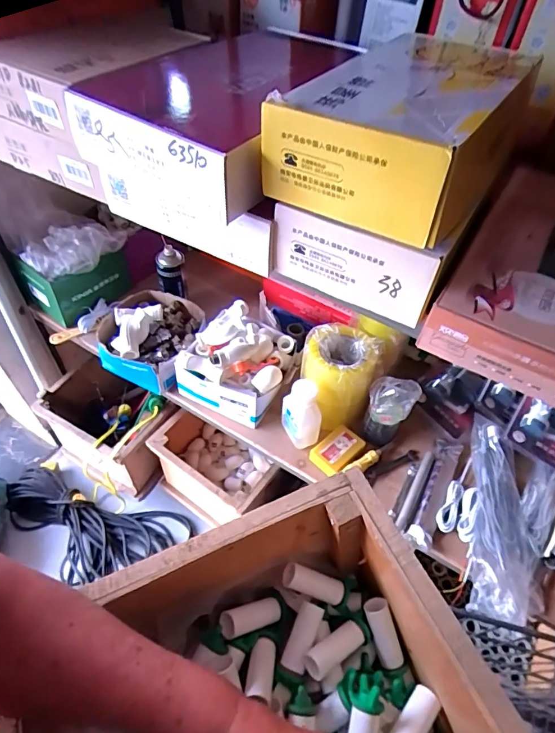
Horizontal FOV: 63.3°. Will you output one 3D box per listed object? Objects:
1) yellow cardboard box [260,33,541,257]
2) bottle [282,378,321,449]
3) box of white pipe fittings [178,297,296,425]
[{"bbox_3d":[0.117,-0.225,0.438,0.177,0.086,0.218,27,54,20],"label":"yellow cardboard box"},{"bbox_3d":[0.045,0.091,0.852,0.048,0.148,0.074,-22,54,-19],"label":"bottle"},{"bbox_3d":[-0.071,-0.017,0.929,0.206,0.126,0.206,23,53,17],"label":"box of white pipe fittings"}]

